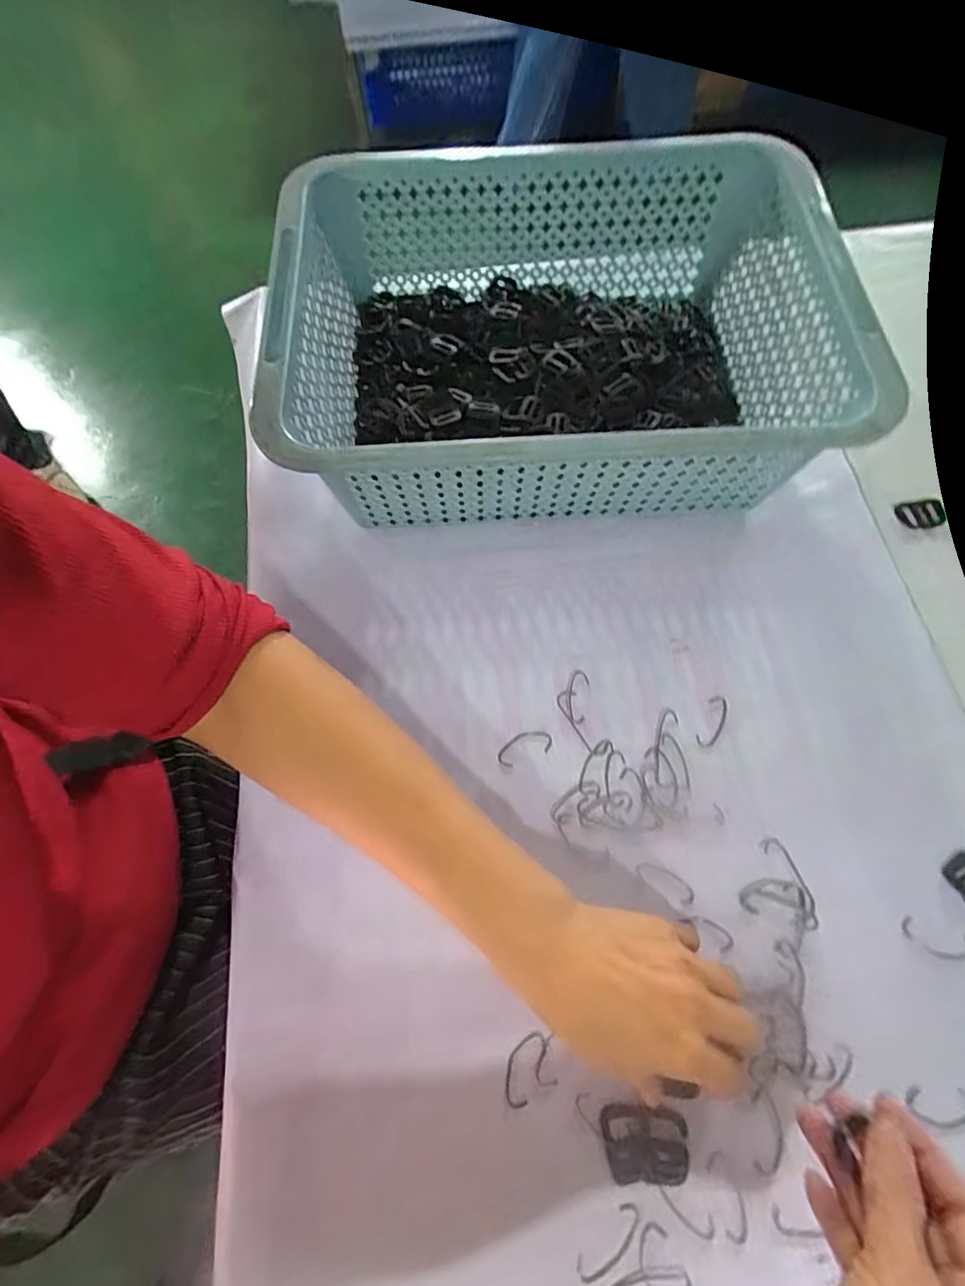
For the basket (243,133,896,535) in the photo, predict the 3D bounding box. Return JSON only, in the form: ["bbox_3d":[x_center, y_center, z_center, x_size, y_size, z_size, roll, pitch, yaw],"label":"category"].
[{"bbox_3d":[0.051,-0.215,0.400,0.356,0.139,0.264,-6,69,0],"label":"basket"}]

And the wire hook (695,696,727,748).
[{"bbox_3d":[0.158,0.054,0.369,0.015,0.004,0.039,25,72,11],"label":"wire hook"}]

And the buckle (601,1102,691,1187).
[{"bbox_3d":[0.086,0.265,0.284,0.044,0.005,0.034,1,69,2],"label":"buckle"}]

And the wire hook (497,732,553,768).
[{"bbox_3d":[0.028,0.070,0.361,0.039,0.004,0.018,-20,69,-6],"label":"wire hook"}]

